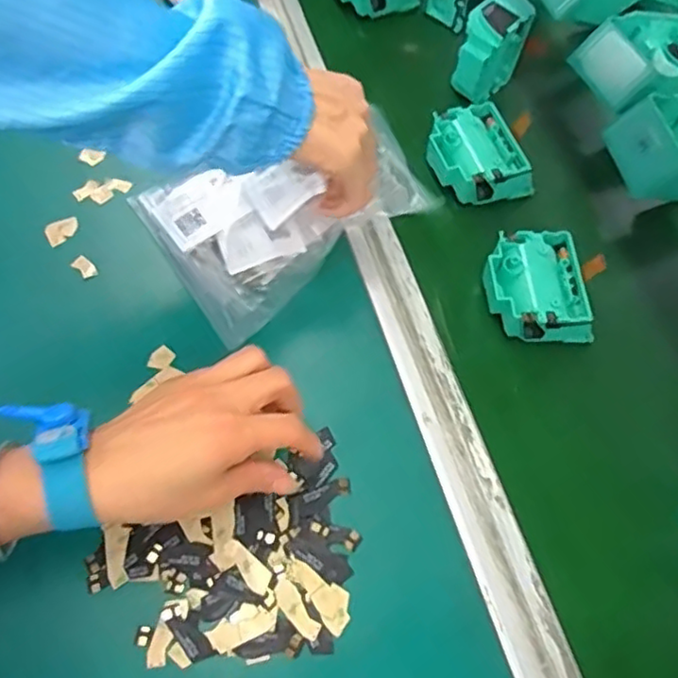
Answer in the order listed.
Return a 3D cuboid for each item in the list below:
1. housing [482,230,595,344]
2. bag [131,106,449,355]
[{"bbox_3d":[0.143,-0.034,0.468,0.076,0.047,0.077,-7,62,-7],"label":"housing"},{"bbox_3d":[-0.034,-0.107,0.474,0.200,0.065,0.142,-29,67,-17],"label":"bag"}]

